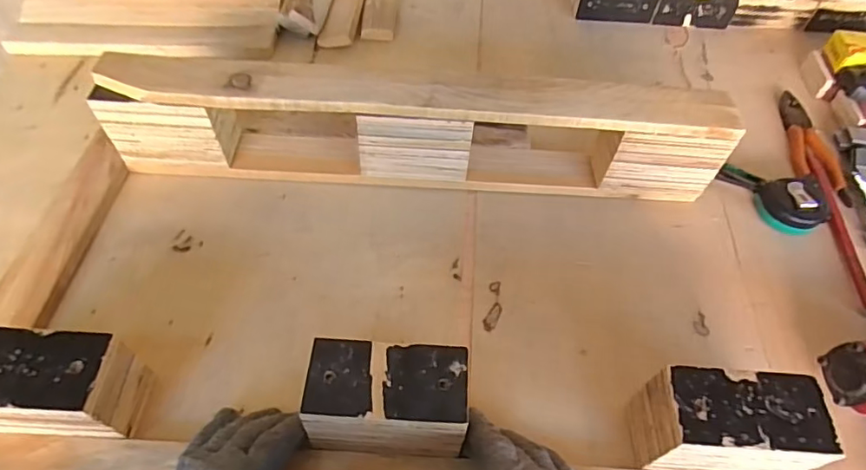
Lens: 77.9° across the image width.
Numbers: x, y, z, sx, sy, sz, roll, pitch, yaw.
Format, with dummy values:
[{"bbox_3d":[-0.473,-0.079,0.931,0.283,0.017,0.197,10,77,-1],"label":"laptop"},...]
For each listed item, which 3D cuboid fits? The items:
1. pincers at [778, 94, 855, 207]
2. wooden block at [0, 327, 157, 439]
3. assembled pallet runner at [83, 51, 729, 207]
[{"bbox_3d":[0.472,-0.117,0.680,0.050,0.018,0.188,5,56,-1],"label":"pincers"},{"bbox_3d":[-0.297,0.122,0.414,0.122,0.097,0.068,5,56,-2],"label":"wooden block"},{"bbox_3d":[-0.016,-0.113,0.579,0.643,0.124,0.070,4,56,-2],"label":"assembled pallet runner"}]

